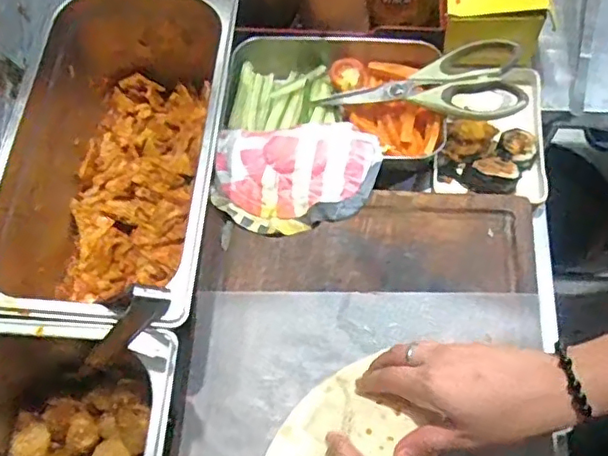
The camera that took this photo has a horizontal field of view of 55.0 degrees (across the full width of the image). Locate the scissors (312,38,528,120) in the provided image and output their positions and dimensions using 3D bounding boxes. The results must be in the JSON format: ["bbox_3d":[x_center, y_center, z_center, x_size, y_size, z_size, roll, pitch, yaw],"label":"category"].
[{"bbox_3d":[0.121,-0.151,0.605,0.201,0.022,0.085,4,73,20],"label":"scissors"}]

